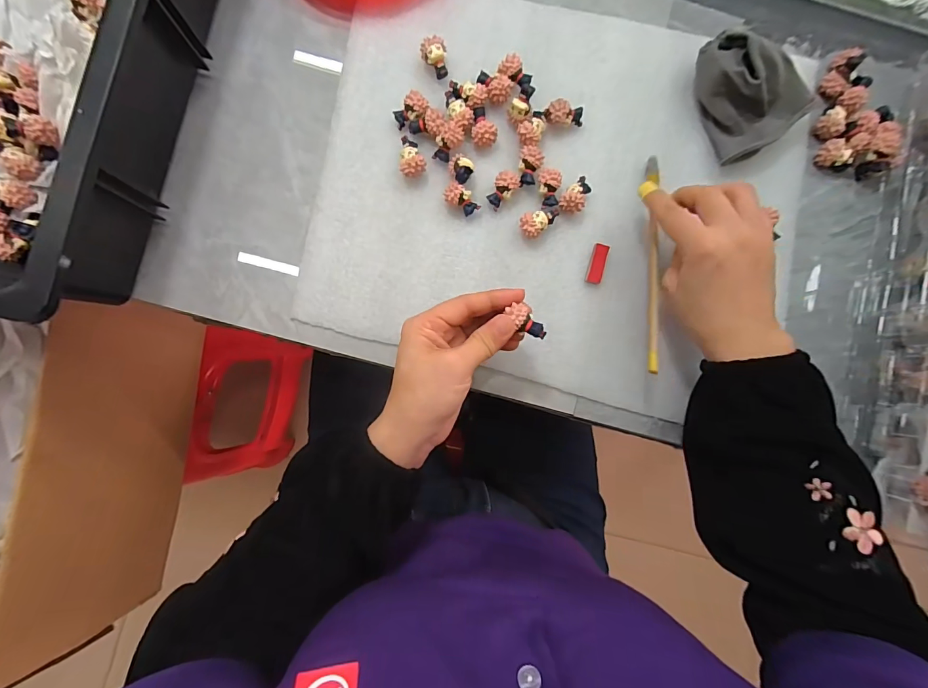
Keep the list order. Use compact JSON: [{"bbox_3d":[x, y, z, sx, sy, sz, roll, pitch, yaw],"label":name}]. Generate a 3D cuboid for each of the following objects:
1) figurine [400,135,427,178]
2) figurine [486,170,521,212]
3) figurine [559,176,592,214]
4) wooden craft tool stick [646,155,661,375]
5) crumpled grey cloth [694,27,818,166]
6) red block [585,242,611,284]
[{"bbox_3d":[-0.041,-0.152,0.337,0.020,0.018,0.034,2,87,-2],"label":"figurine"},{"bbox_3d":[0.032,-0.126,0.339,0.018,0.020,0.027,31,86,-1],"label":"figurine"},{"bbox_3d":[0.094,-0.122,0.342,0.020,0.020,0.033,36,86,0],"label":"figurine"},{"bbox_3d":[0.149,-0.068,0.325,0.008,0.008,0.186,9,73,-3],"label":"wooden craft tool stick"},{"bbox_3d":[0.239,-0.208,0.341,0.078,0.049,0.094,-22,88,-4],"label":"crumpled grey cloth"},{"bbox_3d":[0.112,-0.067,0.345,0.014,0.006,0.034,18,86,-2],"label":"red block"}]

